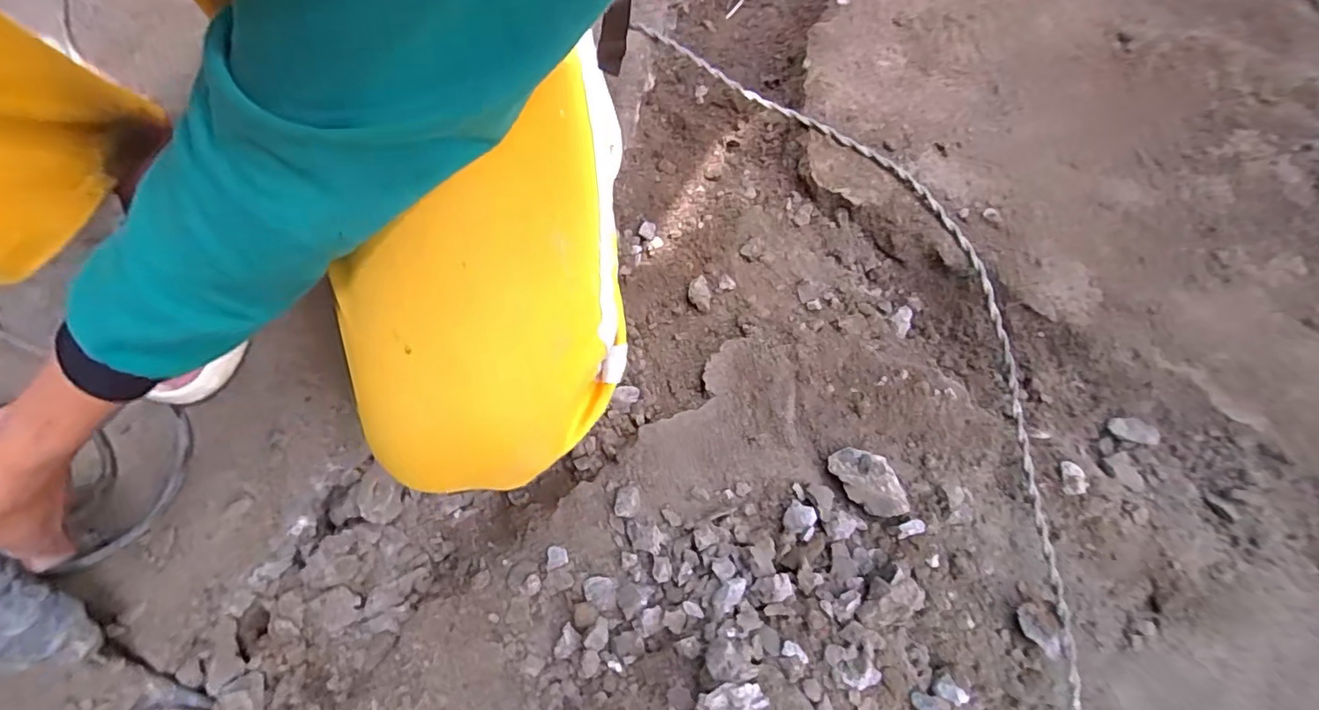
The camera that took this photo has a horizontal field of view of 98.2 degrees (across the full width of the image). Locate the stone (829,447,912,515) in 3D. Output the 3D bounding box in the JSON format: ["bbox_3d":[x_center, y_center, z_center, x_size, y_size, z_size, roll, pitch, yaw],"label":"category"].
[{"bbox_3d":[0.183,0.111,0.502,0.043,0.031,0.067,-30,78,-10],"label":"stone"}]

